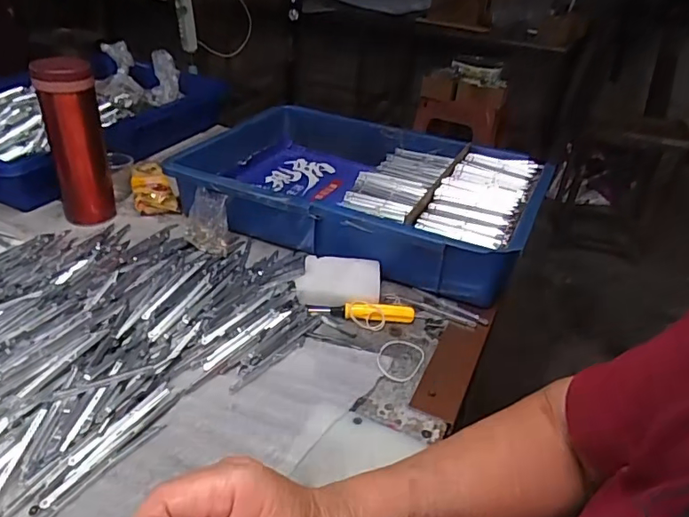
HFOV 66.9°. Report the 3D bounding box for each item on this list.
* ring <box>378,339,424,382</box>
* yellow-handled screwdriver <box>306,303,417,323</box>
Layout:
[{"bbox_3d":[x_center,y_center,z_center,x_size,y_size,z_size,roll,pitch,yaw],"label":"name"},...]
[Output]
[{"bbox_3d":[0.051,0.089,0.474,0.040,0.008,0.055,17,34,19],"label":"ring"},{"bbox_3d":[0.017,0.053,0.524,0.105,0.016,0.015,4,32,-1],"label":"yellow-handled screwdriver"}]

